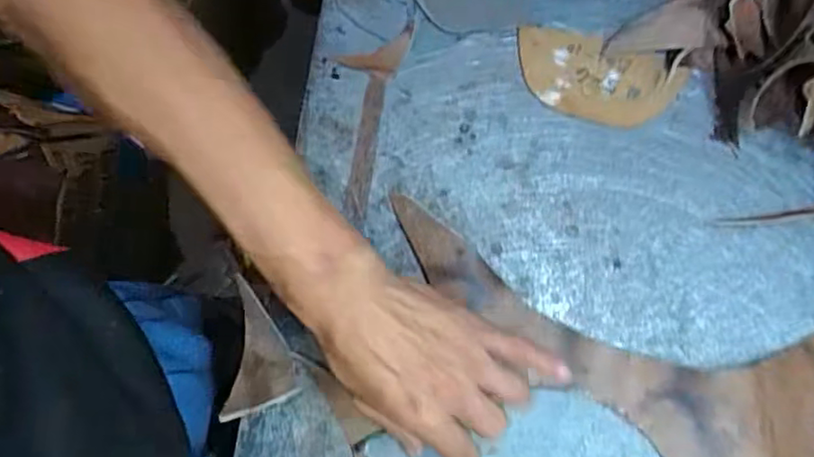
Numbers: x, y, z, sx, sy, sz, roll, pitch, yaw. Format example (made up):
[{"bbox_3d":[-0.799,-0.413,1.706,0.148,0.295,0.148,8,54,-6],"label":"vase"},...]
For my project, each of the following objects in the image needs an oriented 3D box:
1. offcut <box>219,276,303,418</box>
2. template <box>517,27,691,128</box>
[{"bbox_3d":[-0.097,0.081,0.418,0.042,0.024,0.089,2,75,1],"label":"offcut"},{"bbox_3d":[0.147,-0.117,0.482,0.128,0.005,0.066,17,75,5],"label":"template"}]

